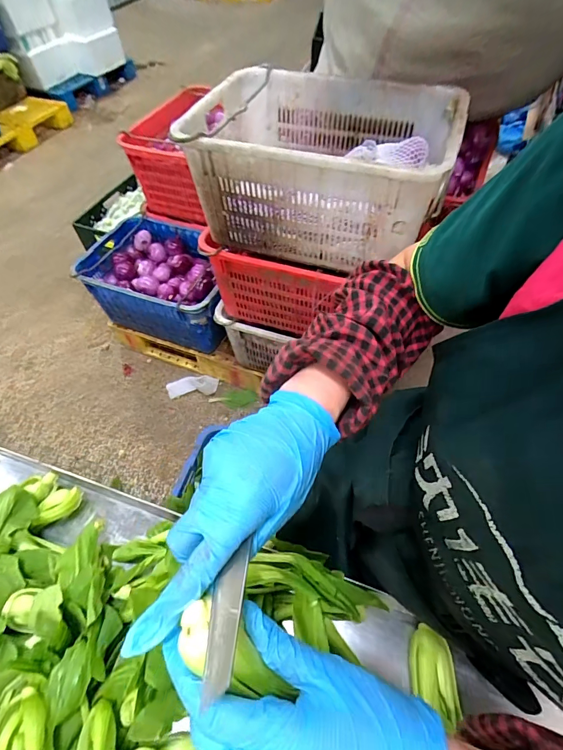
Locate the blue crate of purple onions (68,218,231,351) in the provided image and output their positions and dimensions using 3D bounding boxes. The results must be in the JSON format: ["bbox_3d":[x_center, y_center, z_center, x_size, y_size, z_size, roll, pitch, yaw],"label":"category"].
[{"bbox_3d":[-0.452,-0.365,1.580,0.636,0.281,0.405,18,57,14],"label":"blue crate of purple onions"}]

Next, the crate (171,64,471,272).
[{"bbox_3d":[0.102,-0.526,0.979,0.589,0.303,0.504,18,57,14],"label":"crate"}]

